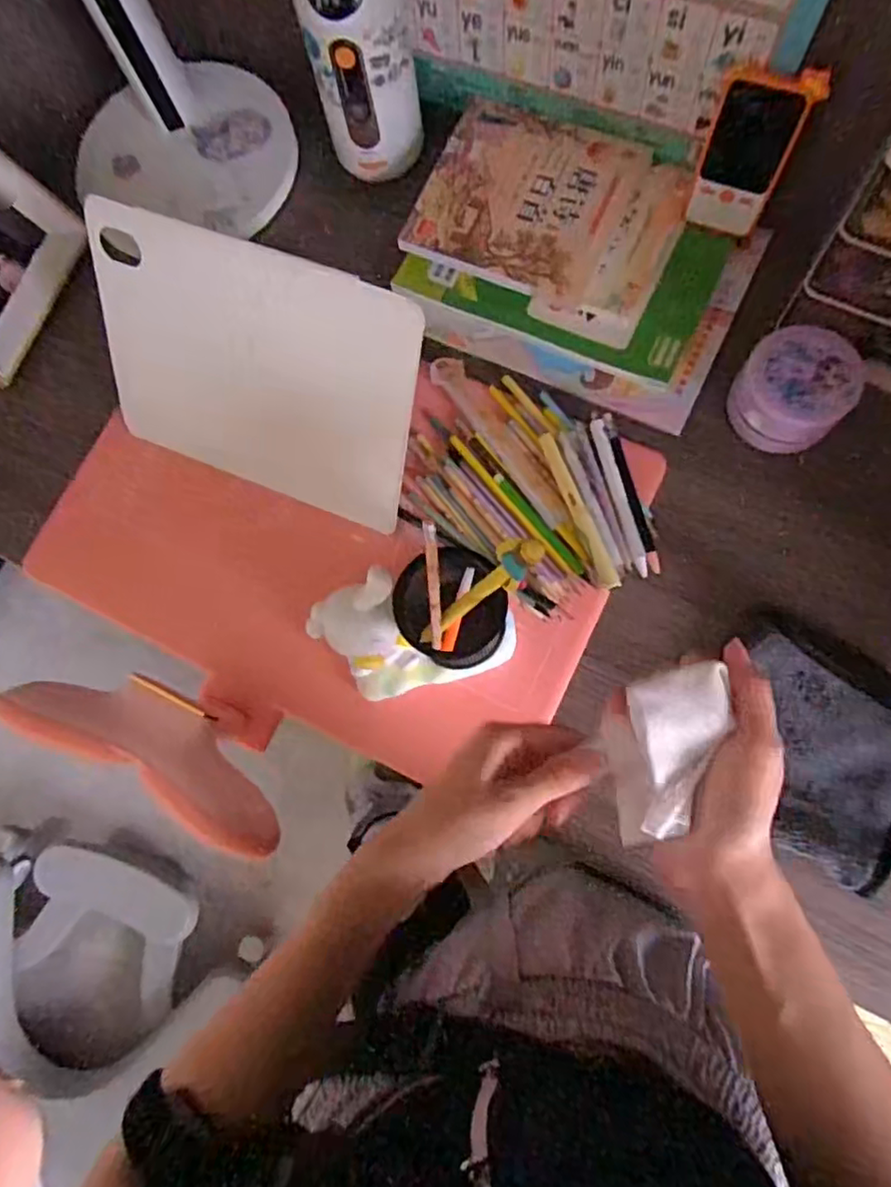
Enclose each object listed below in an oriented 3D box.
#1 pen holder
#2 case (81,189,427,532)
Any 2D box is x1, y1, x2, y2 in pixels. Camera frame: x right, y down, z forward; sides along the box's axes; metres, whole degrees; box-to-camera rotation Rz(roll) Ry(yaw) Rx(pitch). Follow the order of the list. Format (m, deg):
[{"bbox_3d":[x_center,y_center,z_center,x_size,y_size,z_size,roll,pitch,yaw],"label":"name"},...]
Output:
[{"bbox_3d":[-0.021,0.025,0.468,0.139,0.118,0.079,-17,79,3],"label":"pen holder"},{"bbox_3d":[-0.148,-0.166,0.507,0.261,0.192,0.015,21,44,9],"label":"case"}]

